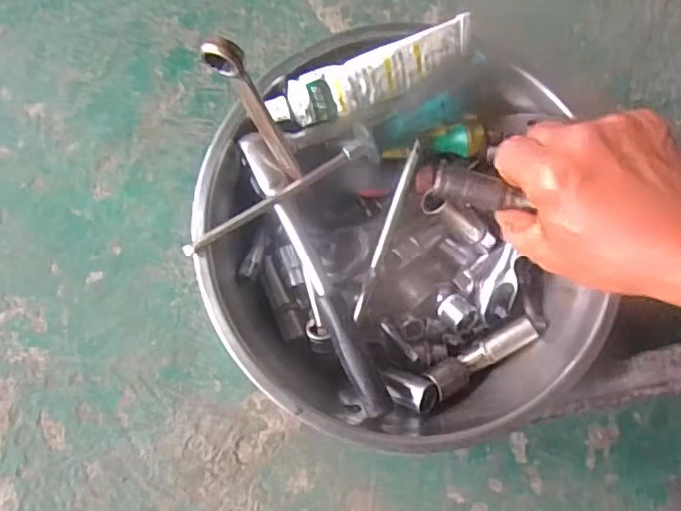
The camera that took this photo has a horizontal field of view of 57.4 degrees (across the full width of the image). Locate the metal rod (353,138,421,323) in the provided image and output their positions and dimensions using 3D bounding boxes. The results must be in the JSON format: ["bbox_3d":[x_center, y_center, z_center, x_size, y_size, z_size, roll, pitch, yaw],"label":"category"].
[{"bbox_3d":[0.030,-0.015,0.418,0.007,0.011,0.124,19,100,-1],"label":"metal rod"}]

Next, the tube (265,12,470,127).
[{"bbox_3d":[0.021,-0.119,0.405,0.139,0.028,0.027,-22,84,-8],"label":"tube"}]

